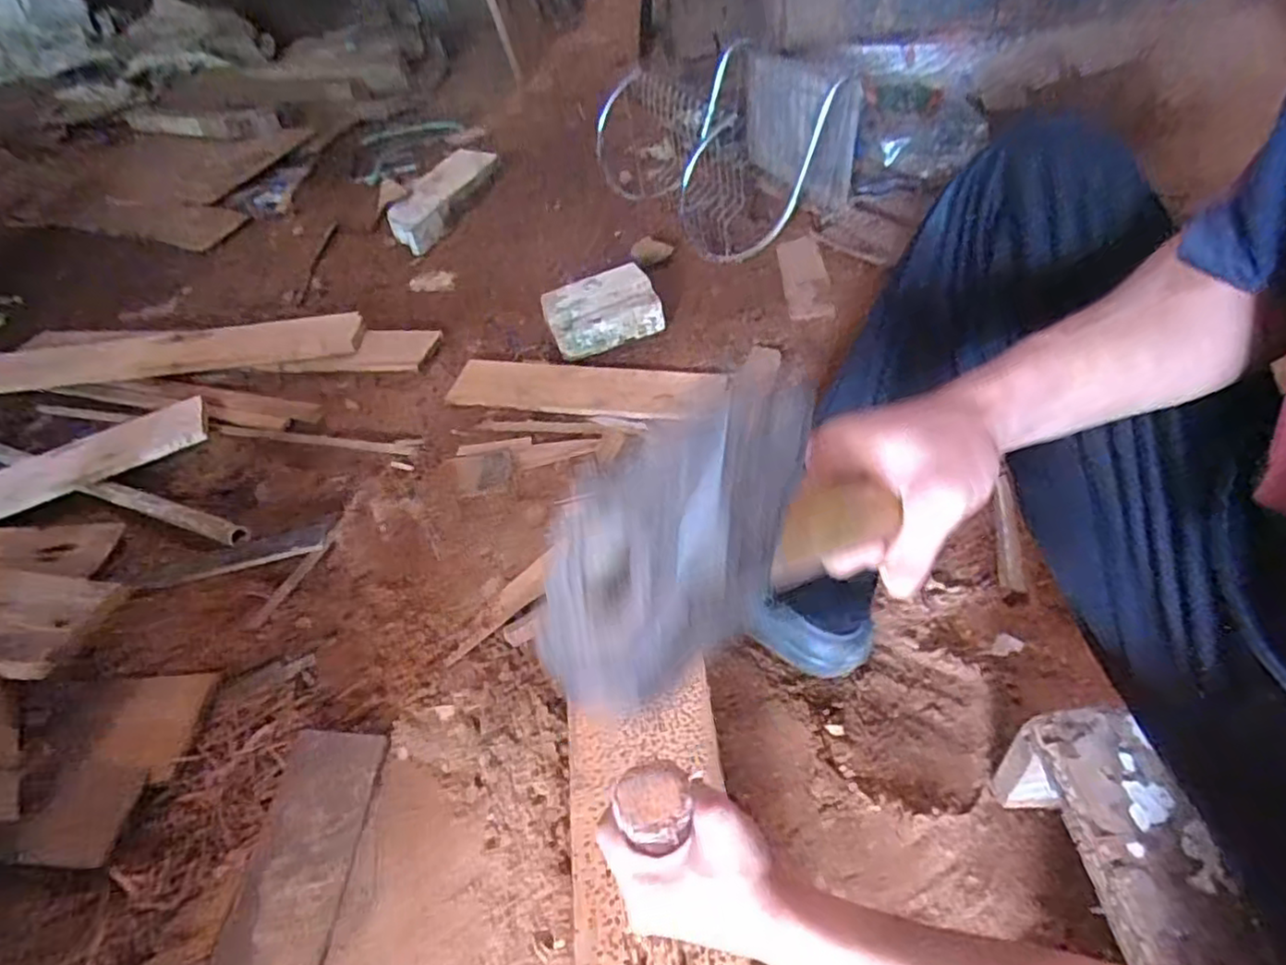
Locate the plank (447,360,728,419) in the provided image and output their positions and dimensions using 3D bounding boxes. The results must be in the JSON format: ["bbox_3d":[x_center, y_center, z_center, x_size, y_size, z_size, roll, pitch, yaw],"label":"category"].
[{"bbox_3d":[-0.088,-0.140,0.987,0.403,0.015,0.106,5,47,14],"label":"plank"}]

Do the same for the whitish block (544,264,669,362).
[{"bbox_3d":[-0.064,-0.266,1.061,0.172,0.071,0.120,-17,46,-8],"label":"whitish block"}]

